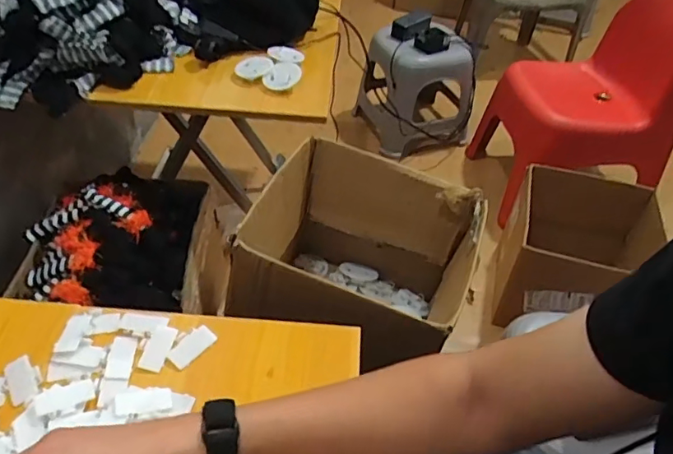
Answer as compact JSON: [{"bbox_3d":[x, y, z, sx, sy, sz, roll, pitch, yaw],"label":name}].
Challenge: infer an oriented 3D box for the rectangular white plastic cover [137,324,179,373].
[{"bbox_3d":[-0.177,0.118,0.524,0.025,0.005,0.048,10,44,8],"label":"rectangular white plastic cover"}]

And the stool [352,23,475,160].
[{"bbox_3d":[0.243,-0.420,1.593,0.287,0.340,0.277,-9,45,-12],"label":"stool"}]

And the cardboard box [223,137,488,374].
[{"bbox_3d":[0.029,0.060,0.786,0.311,0.258,0.295,16,45,13],"label":"cardboard box"}]

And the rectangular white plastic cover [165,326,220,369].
[{"bbox_3d":[-0.144,0.119,0.528,0.025,0.007,0.047,31,50,26],"label":"rectangular white plastic cover"}]

